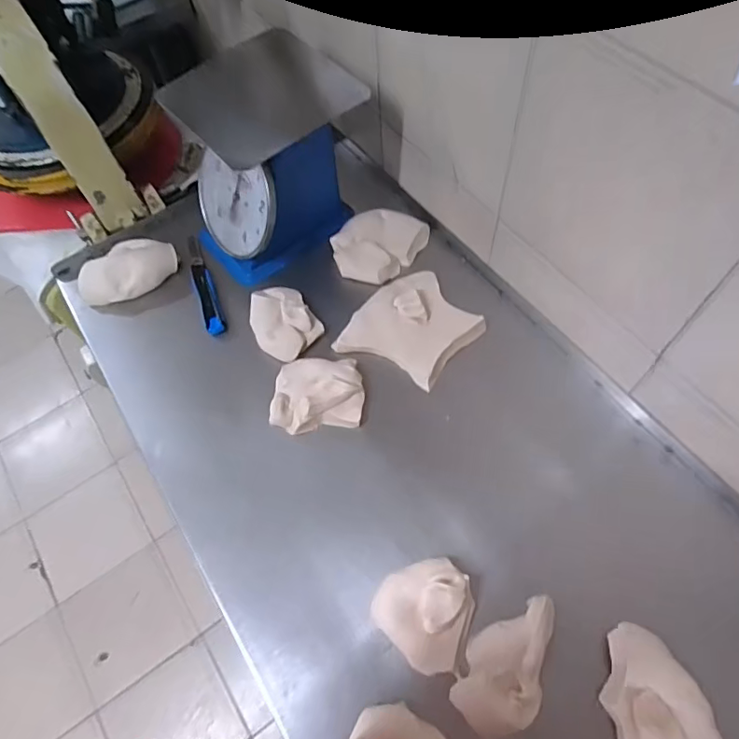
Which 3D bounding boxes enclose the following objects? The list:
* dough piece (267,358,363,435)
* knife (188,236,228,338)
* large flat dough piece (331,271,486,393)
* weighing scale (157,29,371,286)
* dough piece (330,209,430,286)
[{"bbox_3d":[-0.077,0.034,0.777,0.132,0.036,0.113,-6,61,1],"label":"dough piece"},{"bbox_3d":[-0.289,-0.155,0.902,0.031,0.015,0.225,-21,62,-7],"label":"knife"},{"bbox_3d":[0.063,-0.066,0.823,0.171,0.035,0.183,37,70,21],"label":"large flat dough piece"},{"bbox_3d":[-0.171,-0.328,0.866,0.257,0.249,0.257,40,71,22],"label":"weighing scale"},{"bbox_3d":[0.014,-0.214,0.910,0.129,0.034,0.155,30,67,19],"label":"dough piece"}]

